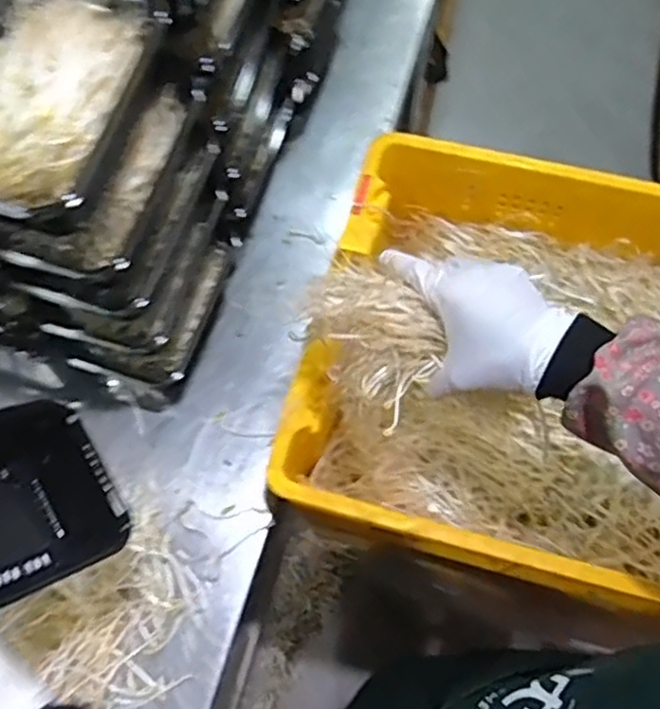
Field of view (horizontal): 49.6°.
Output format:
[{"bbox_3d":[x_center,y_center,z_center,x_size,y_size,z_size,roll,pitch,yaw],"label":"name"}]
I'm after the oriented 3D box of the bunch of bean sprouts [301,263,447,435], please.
[{"bbox_3d":[0.030,-0.015,0.521,0.073,0.069,0.112,-42,73,-14],"label":"bunch of bean sprouts"}]

